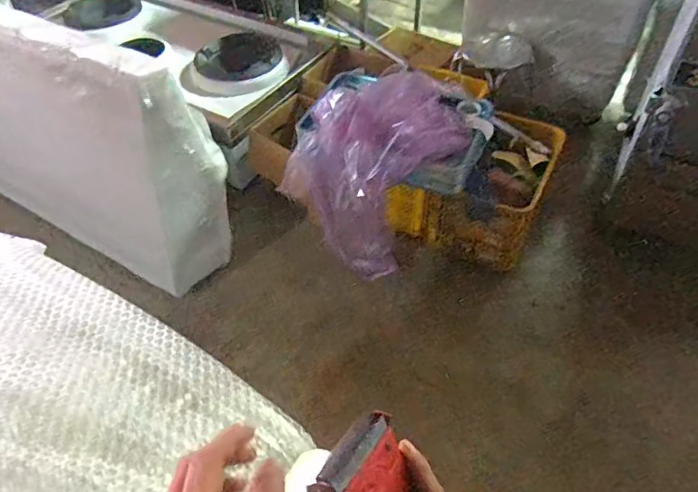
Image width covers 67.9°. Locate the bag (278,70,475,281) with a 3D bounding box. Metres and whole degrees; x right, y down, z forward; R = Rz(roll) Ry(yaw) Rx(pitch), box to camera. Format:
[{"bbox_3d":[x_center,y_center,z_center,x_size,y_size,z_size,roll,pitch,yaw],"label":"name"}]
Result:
[{"bbox_3d":[0.109,-0.268,1.771,0.533,0.464,0.437,-36,57,-25],"label":"bag"}]

